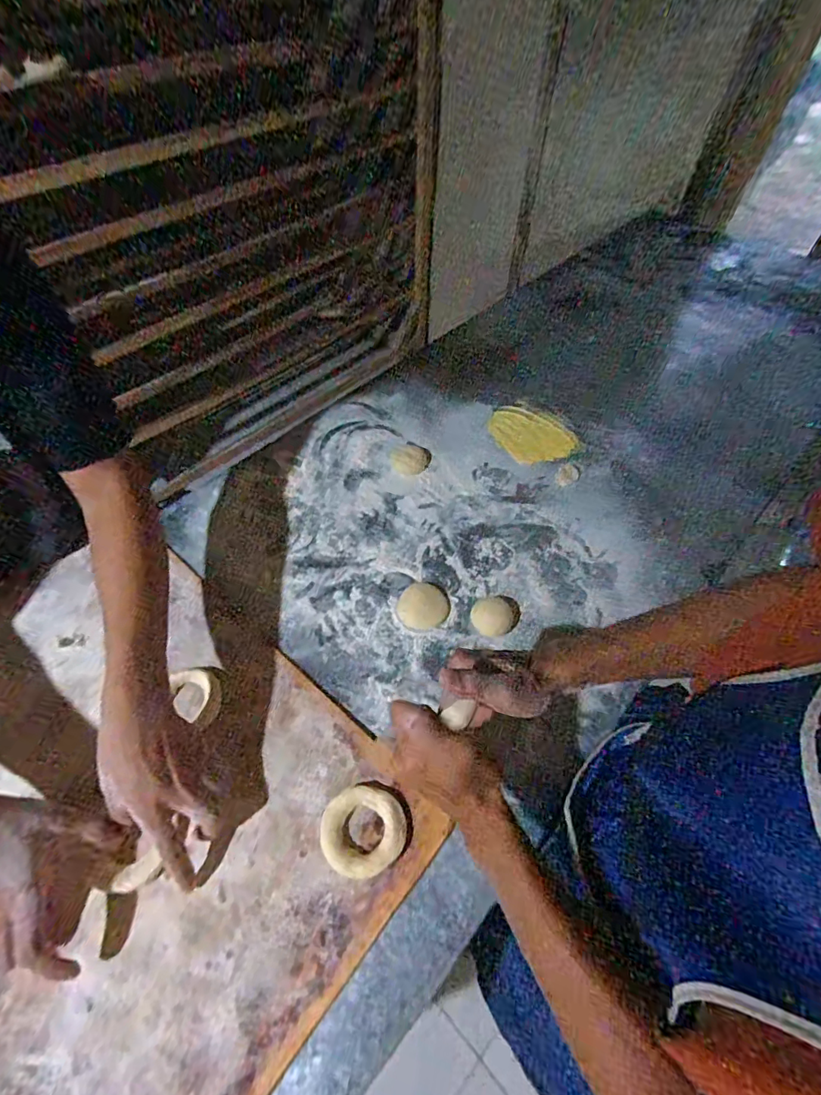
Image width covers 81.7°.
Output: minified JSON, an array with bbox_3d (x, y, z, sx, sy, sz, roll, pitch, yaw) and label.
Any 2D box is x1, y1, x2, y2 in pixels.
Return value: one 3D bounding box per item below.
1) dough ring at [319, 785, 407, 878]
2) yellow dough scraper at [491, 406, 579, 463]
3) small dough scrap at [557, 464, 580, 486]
[{"bbox_3d":[-0.044,0.269,0.451,0.076,0.018,0.071,0,56,0],"label":"dough ring"},{"bbox_3d":[0.192,-0.189,0.769,0.101,0.011,0.137,-26,60,-17],"label":"yellow dough scraper"},{"bbox_3d":[0.236,-0.109,0.710,0.029,0.007,0.040,20,58,13],"label":"small dough scrap"}]

